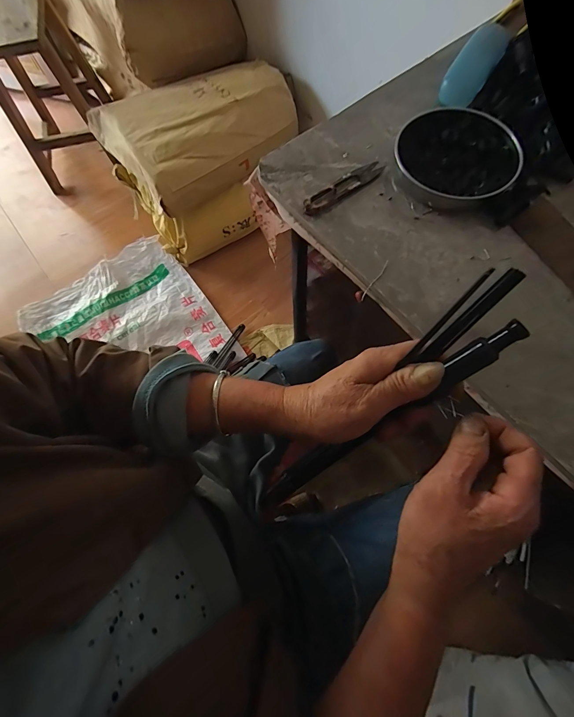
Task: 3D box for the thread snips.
[{"bbox_3d":[0.069,-0.208,0.412,0.117,0.010,0.025,-36,73,-11],"label":"thread snips"}]

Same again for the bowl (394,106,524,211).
[{"bbox_3d":[0.202,-0.237,0.406,0.128,0.028,0.133,-1,70,2],"label":"bowl"}]

